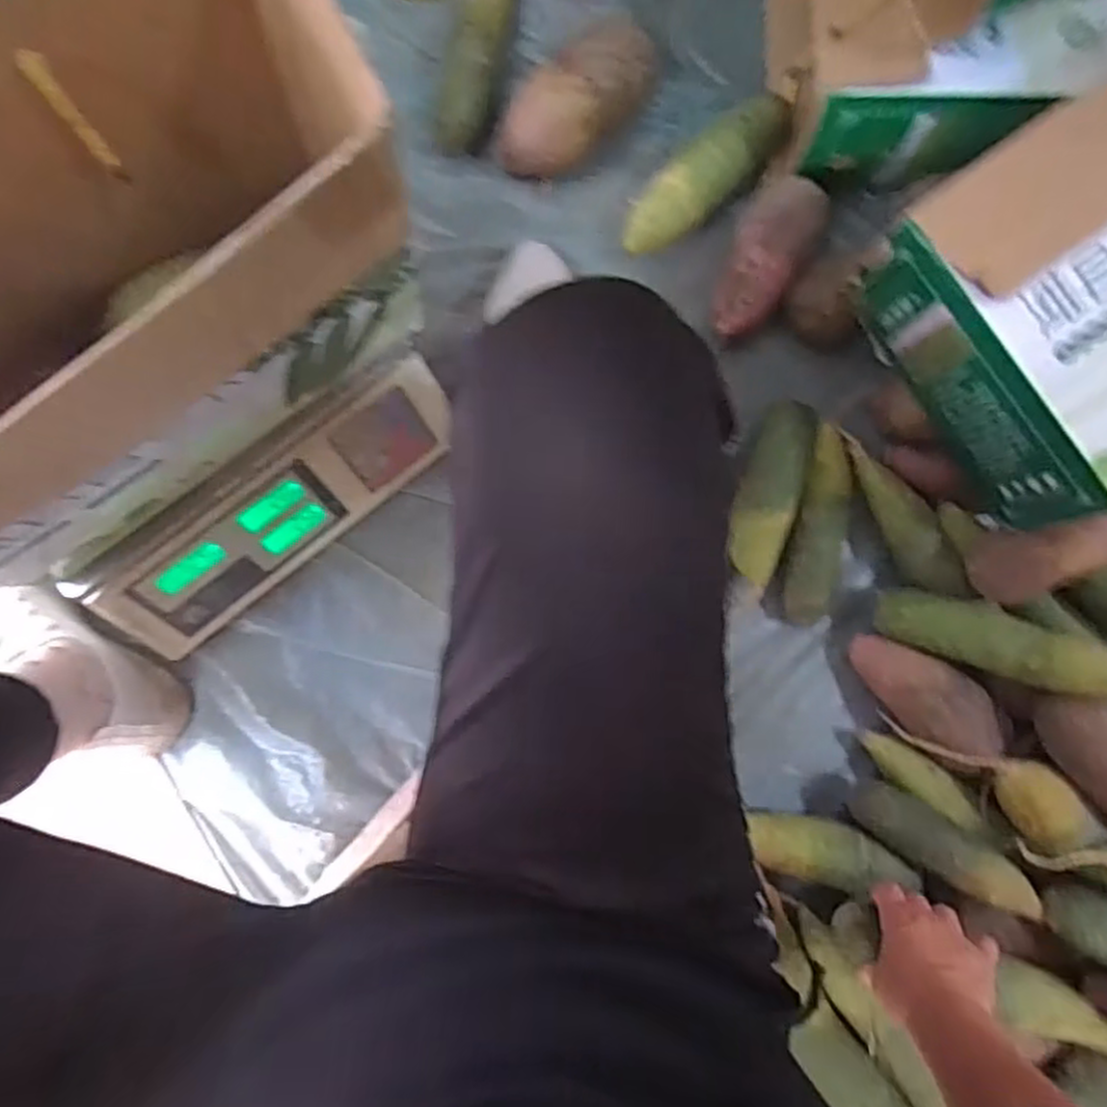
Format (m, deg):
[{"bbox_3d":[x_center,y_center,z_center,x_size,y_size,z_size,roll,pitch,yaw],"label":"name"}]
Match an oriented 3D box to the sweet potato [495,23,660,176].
[{"bbox_3d":[0.023,-0.413,0.669,0.158,0.085,0.070,-39,92,-6],"label":"sweet potato"}]

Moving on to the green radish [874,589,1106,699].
[{"bbox_3d":[0.411,0.082,0.642,0.228,0.050,0.059,19,85,31],"label":"green radish"}]

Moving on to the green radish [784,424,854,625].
[{"bbox_3d":[0.255,-0.028,0.697,0.054,0.045,0.187,6,87,-5],"label":"green radish"}]

